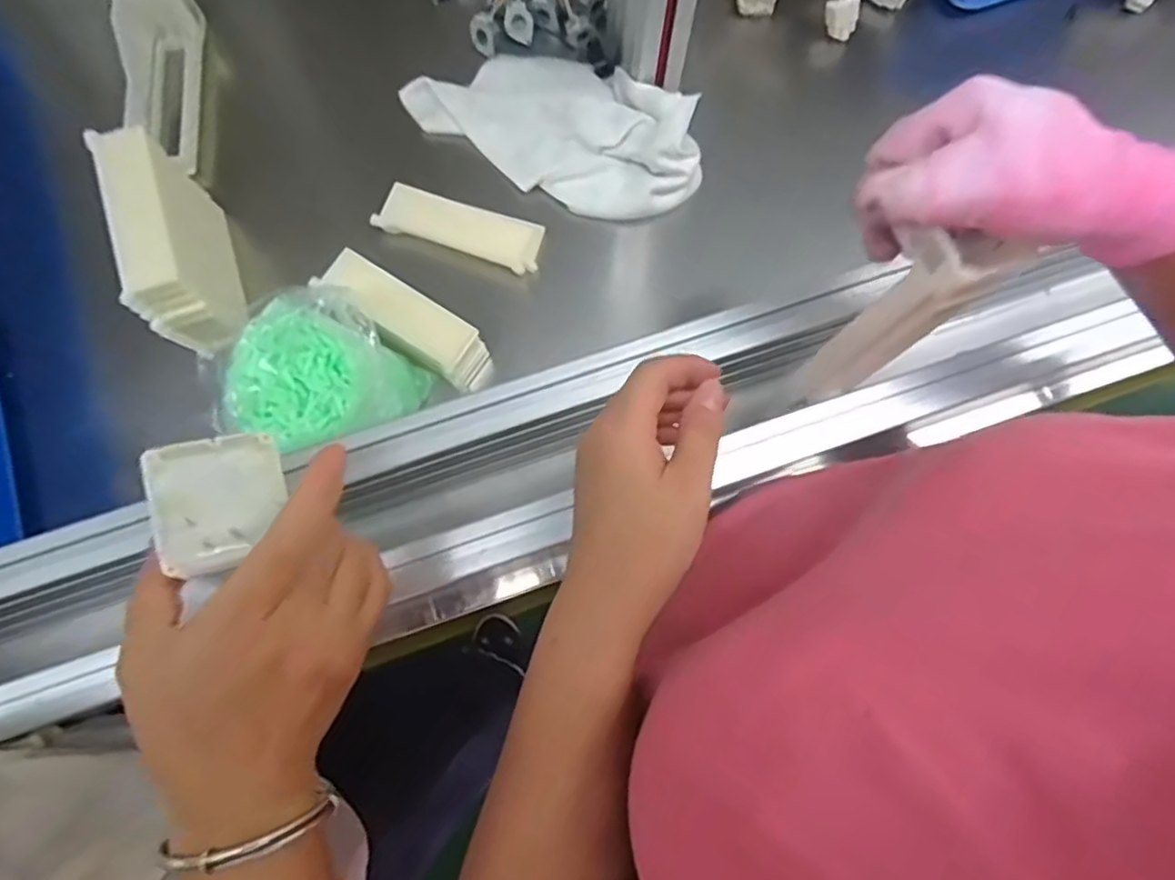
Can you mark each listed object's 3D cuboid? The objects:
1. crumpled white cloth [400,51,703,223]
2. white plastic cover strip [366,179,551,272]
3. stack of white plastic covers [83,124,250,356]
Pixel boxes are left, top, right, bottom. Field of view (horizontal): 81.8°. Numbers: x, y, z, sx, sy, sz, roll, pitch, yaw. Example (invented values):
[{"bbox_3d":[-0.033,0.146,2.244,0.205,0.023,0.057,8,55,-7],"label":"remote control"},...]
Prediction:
[{"bbox_3d":[-0.027,-0.272,0.569,0.258,0.044,0.118,25,79,4],"label":"crumpled white cloth"},{"bbox_3d":[-0.104,-0.175,0.557,0.131,0.014,0.044,16,78,2],"label":"white plastic cover strip"},{"bbox_3d":[-0.304,-0.145,0.500,0.049,0.087,0.136,-22,79,-5],"label":"stack of white plastic covers"}]

